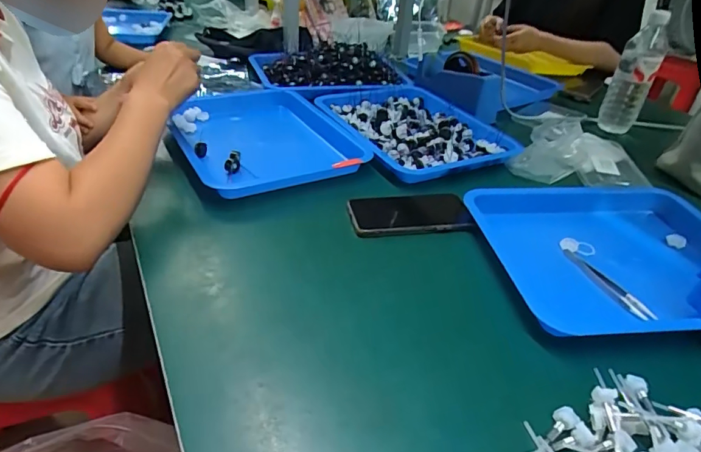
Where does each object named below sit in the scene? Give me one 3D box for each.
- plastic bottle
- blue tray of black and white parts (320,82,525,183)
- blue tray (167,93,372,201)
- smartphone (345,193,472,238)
[{"bbox_3d":[0.551,-0.294,0.869,0.067,0.213,0.070,23,40,23],"label":"plastic bottle"},{"bbox_3d":[0.109,-0.183,0.819,0.255,0.036,0.322,-12,40,-22],"label":"blue tray of black and white parts"},{"bbox_3d":[-0.149,-0.151,0.751,0.274,0.037,0.323,-19,43,-29],"label":"blue tray"},{"bbox_3d":[0.079,-0.017,0.605,0.163,0.013,0.082,-3,38,-11],"label":"smartphone"}]

